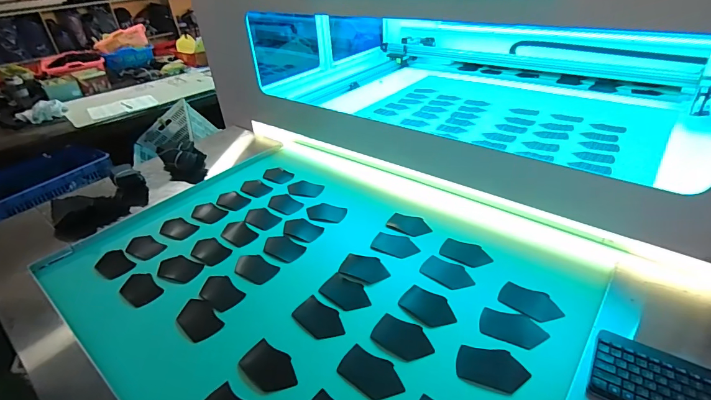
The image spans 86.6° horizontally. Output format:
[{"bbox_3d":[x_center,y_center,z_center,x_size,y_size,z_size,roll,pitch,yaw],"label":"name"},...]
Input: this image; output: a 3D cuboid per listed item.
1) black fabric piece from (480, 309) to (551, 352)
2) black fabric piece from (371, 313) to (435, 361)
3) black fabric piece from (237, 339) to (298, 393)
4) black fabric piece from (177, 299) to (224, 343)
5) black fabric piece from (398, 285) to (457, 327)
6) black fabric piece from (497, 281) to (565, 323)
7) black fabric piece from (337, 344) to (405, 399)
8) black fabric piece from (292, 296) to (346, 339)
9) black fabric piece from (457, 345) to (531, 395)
[{"bbox_3d":[0.332,0.270,0.798,0.127,0.006,0.079,12,40,28],"label":"black fabric piece"},{"bbox_3d":[0.097,0.288,0.781,0.123,0.008,0.080,15,42,24],"label":"black fabric piece"},{"bbox_3d":[-0.172,0.332,0.748,0.123,0.013,0.074,17,40,31],"label":"black fabric piece"},{"bbox_3d":[-0.365,0.276,0.875,0.076,0.010,0.137,-31,37,-34],"label":"black fabric piece"},{"bbox_3d":[0.163,0.240,0.849,0.084,0.004,0.124,-31,41,-33],"label":"black fabric piece"},{"bbox_3d":[0.390,0.228,0.841,0.126,0.005,0.073,21,46,33],"label":"black fabric piece"},{"bbox_3d":[0.030,0.333,0.726,0.127,0.004,0.075,22,42,35],"label":"black fabric piece"},{"bbox_3d":[-0.080,0.265,0.840,0.127,0.005,0.072,22,42,35],"label":"black fabric piece"},{"bbox_3d":[0.257,0.319,0.714,0.125,0.006,0.074,10,48,24],"label":"black fabric piece"}]

